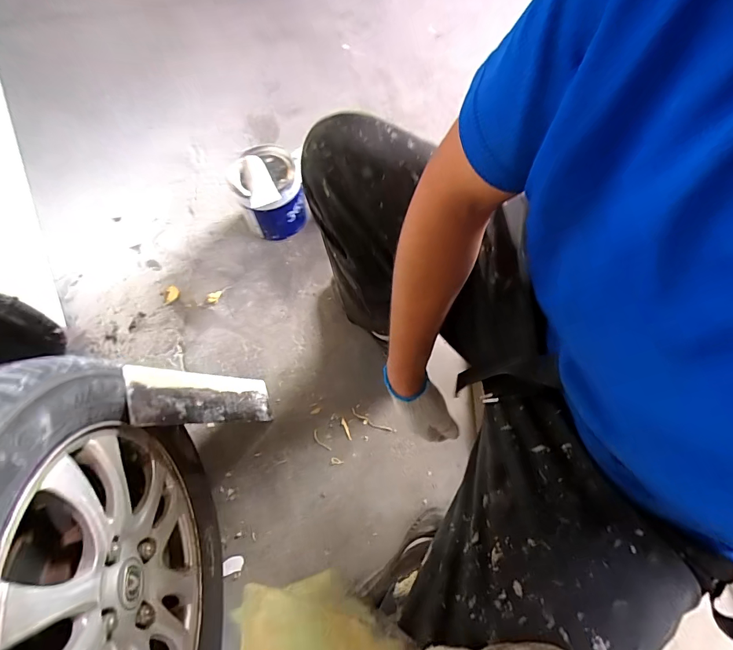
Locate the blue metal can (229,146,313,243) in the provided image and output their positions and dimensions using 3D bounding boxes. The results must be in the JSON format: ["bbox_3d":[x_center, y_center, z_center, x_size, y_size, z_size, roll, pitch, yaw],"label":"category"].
[{"bbox_3d":[-0.221,-0.304,0.882,0.148,0.150,0.168,-27,70,-10],"label":"blue metal can"}]

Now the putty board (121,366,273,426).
[{"bbox_3d":[-0.265,0.122,0.659,0.013,0.296,0.089,-32,69,15],"label":"putty board"}]

